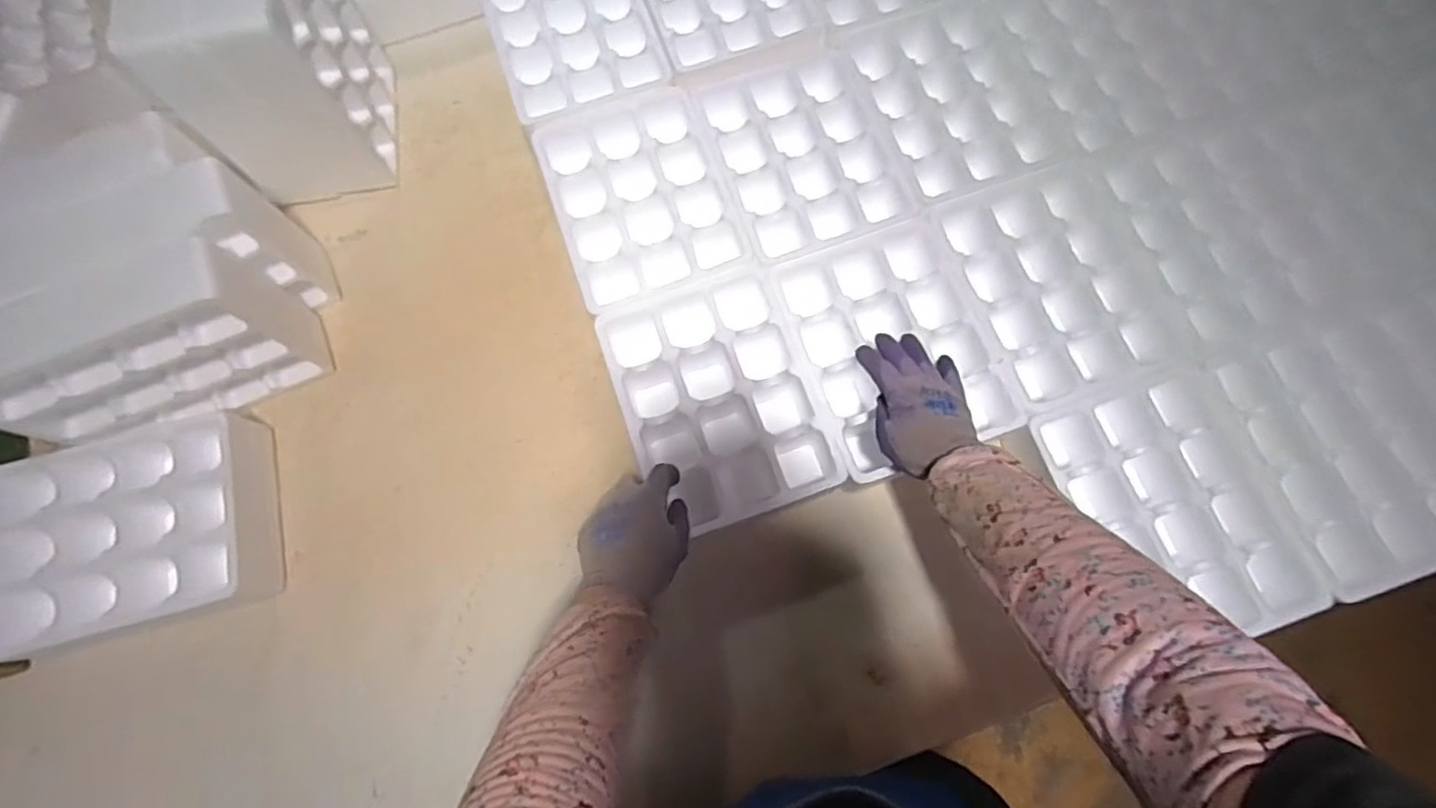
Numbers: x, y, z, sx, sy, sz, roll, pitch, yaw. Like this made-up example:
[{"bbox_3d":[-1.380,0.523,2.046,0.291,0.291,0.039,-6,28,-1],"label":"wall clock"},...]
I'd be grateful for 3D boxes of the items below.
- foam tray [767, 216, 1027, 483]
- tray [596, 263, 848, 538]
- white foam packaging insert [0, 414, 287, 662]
[{"bbox_3d":[0.178,-0.057,0.690,0.192,0.051,0.245,-17,71,-7],"label":"foam tray"},{"bbox_3d":[-0.002,-0.002,0.682,0.184,0.066,0.248,-18,71,-7],"label":"tray"},{"bbox_3d":[-0.585,0.129,0.662,0.256,0.085,0.198,-15,75,-3],"label":"white foam packaging insert"}]

